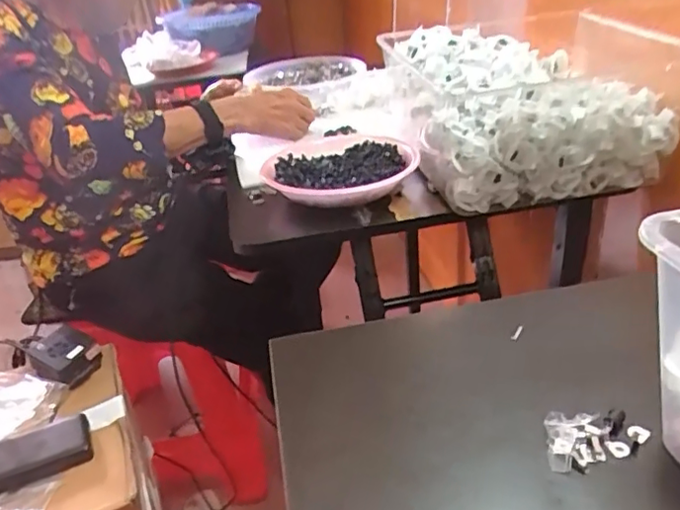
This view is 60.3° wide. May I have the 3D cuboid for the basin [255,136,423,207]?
[{"bbox_3d":[0.006,-0.111,0.750,0.190,0.045,0.224,0,31,12],"label":"basin"}]

